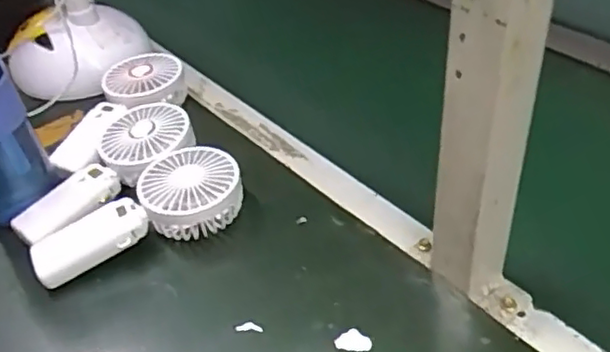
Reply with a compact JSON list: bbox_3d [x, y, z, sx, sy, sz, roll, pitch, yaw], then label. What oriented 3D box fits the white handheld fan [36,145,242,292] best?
[{"bbox_3d":[-0.144,0.032,0.554,0.181,0.046,0.083,-16,42,-12],"label":"white handheld fan"}]

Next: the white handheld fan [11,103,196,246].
[{"bbox_3d":[-0.190,-0.005,0.598,0.181,0.050,0.096,-29,46,-24],"label":"white handheld fan"}]

